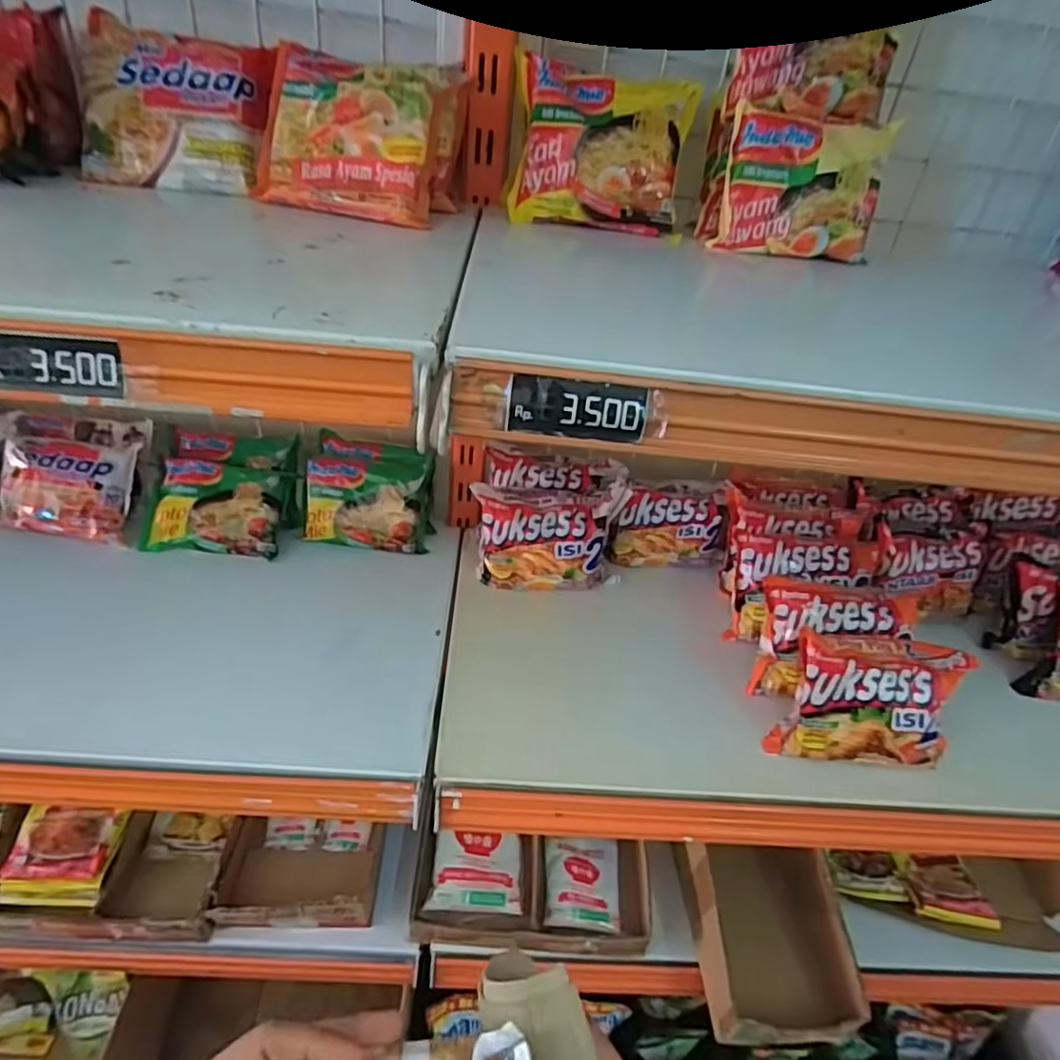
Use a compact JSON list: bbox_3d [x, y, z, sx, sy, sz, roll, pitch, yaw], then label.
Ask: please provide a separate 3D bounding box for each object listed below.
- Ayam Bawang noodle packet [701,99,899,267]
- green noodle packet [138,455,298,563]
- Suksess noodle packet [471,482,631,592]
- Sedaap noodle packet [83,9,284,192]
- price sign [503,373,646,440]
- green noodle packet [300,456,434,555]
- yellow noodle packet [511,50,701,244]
[{"bbox_3d":[0.215,-0.268,0.511,0.123,0.099,0.023,5,22,-1],"label":"Ayam Bawang noodle packet"},{"bbox_3d":[-0.343,-0.023,0.707,0.143,0.029,0.099,6,83,-4],"label":"green noodle packet"},{"bbox_3d":[0.021,0.011,0.691,0.151,0.102,0.059,4,38,-5],"label":"Suksess noodle packet"},{"bbox_3d":[-0.271,-0.327,0.505,0.141,0.121,0.019,5,6,-2],"label":"Sedaap noodle packet"},{"bbox_3d":[0.022,-0.056,0.305,0.063,0.026,0.004,5,18,-3],"label":"price sign"},{"bbox_3d":[-0.180,-0.028,0.726,0.128,0.095,0.028,7,9,0],"label":"green noodle packet"},{"bbox_3d":[0.057,-0.301,0.512,0.136,0.116,0.026,5,9,-3],"label":"yellow noodle packet"}]

